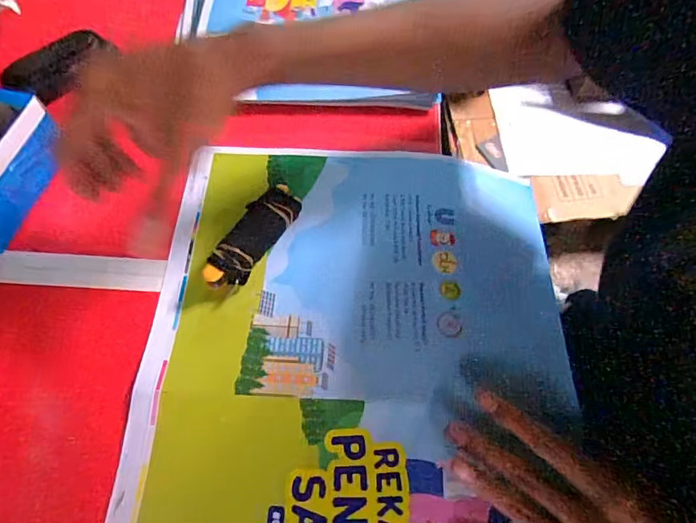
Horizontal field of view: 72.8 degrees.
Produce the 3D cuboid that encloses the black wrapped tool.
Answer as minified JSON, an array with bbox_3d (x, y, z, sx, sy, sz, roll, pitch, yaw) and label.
[{"bbox_3d":[-0.073,-0.019,0.372,0.030,0.027,0.098,29,64,13],"label":"black wrapped tool"}]

